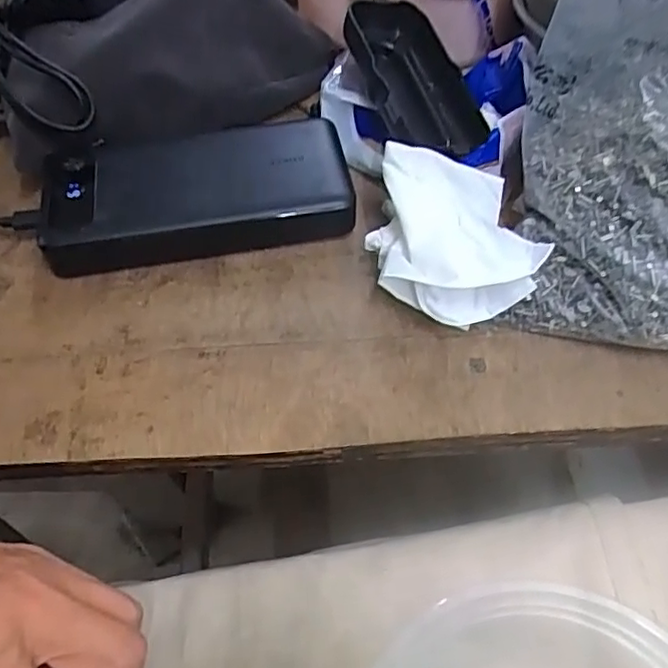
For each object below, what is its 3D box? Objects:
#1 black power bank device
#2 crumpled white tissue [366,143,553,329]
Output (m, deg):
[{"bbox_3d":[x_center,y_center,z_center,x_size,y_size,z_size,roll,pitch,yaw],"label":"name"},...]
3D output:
[{"bbox_3d":[-0.068,-0.073,0.337,0.158,0.031,0.069,-11,55,-8],"label":"black power bank device"},{"bbox_3d":[0.055,-0.043,0.306,0.074,0.047,0.078,1,54,0],"label":"crumpled white tissue"}]

